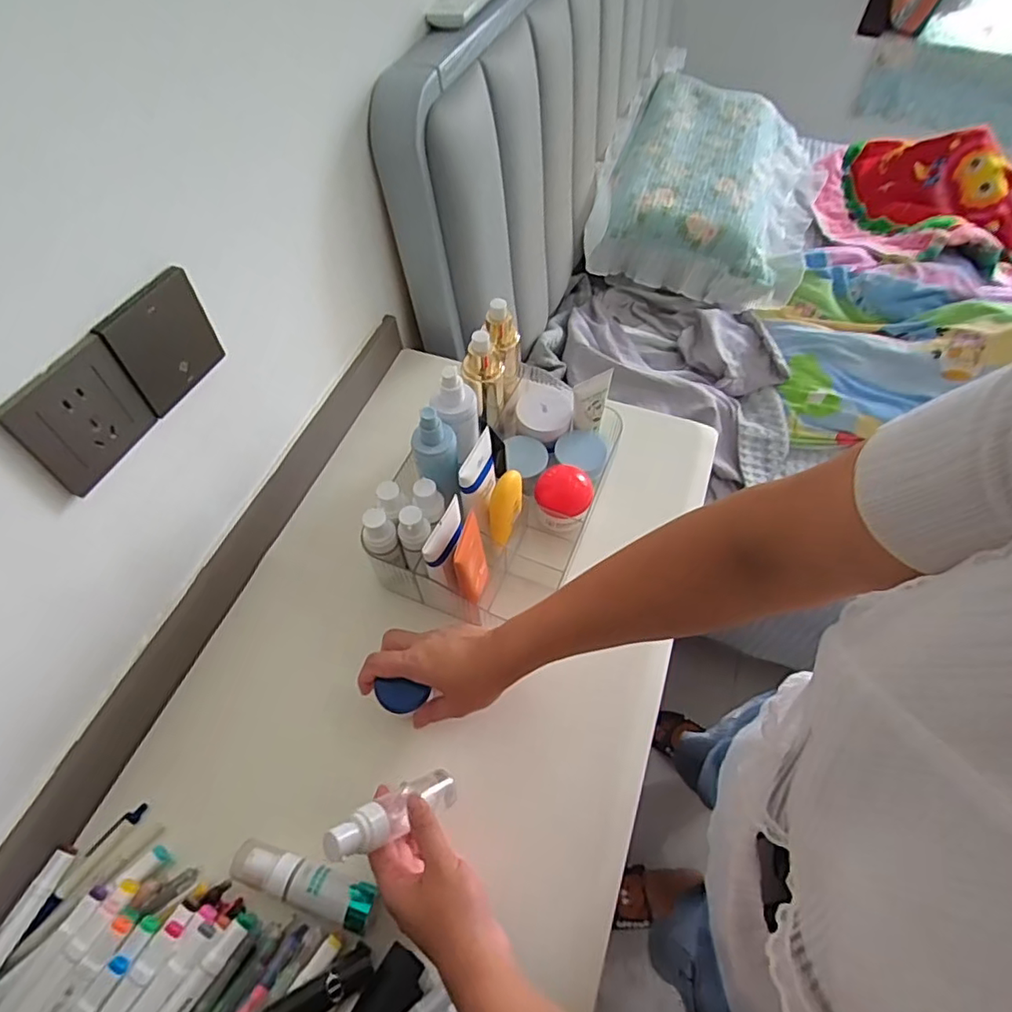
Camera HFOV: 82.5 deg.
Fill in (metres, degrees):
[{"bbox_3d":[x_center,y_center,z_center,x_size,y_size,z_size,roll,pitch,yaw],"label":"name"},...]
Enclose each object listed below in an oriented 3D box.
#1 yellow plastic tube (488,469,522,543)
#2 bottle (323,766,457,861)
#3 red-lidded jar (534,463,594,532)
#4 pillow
[{"bbox_3d":[0.000,0.000,0.591,0.027,0.080,0.031,14,24,10],"label":"yellow plastic tube"},{"bbox_3d":[-0.085,0.238,0.454,0.032,0.024,0.124,48,24,26],"label":"bottle"},{"bbox_3d":[0.064,-0.010,0.651,0.061,0.050,0.059,0,57,0],"label":"red-lidded jar"},{"bbox_3d":[0.490,-0.749,1.331,0.466,0.219,0.675,20,59,13],"label":"pillow"}]

